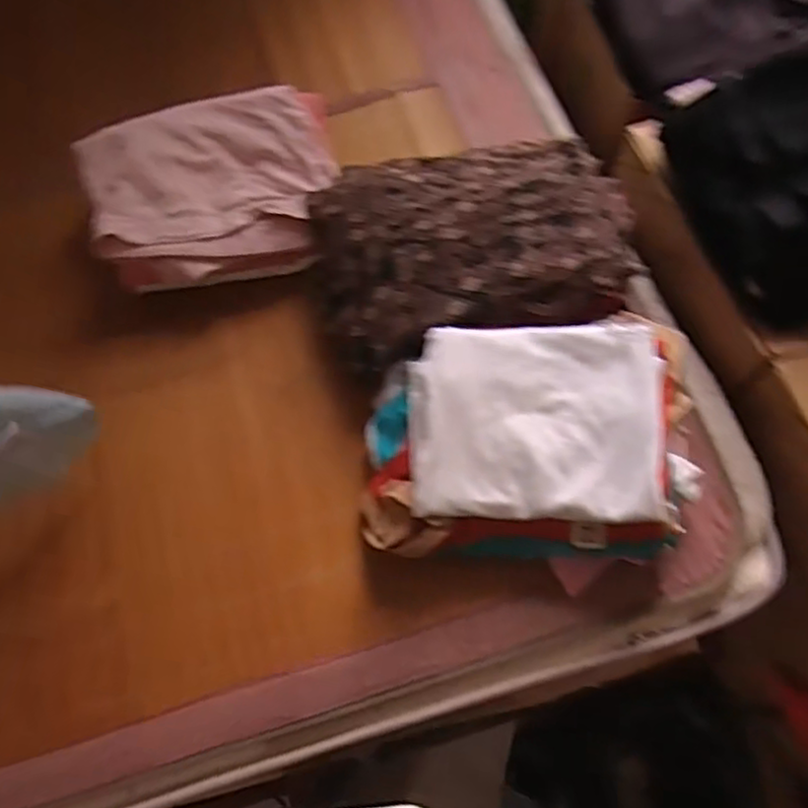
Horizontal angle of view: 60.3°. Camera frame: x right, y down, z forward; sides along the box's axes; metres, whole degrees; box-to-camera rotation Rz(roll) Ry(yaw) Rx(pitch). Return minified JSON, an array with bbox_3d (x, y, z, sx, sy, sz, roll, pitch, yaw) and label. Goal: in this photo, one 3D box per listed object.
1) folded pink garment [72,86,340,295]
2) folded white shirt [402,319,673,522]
[{"bbox_3d":[-0.221,-0.248,0.827,0.290,0.101,0.205,-17,67,-6],"label":"folded pink garment"},{"bbox_3d":[0.121,0.013,0.655,0.228,0.044,0.190,1,66,2],"label":"folded white shirt"}]

